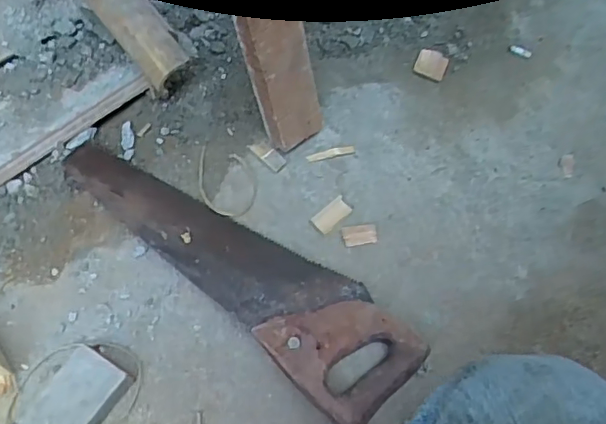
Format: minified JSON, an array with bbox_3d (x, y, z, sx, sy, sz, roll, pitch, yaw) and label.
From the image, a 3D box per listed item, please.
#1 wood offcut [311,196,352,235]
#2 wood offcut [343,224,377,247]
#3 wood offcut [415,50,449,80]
[{"bbox_3d":[0.034,0.003,0.653,0.048,0.008,0.026,-41,76,-16],"label":"wood offcut"},{"bbox_3d":[0.066,0.026,0.650,0.039,0.006,0.024,-6,69,-5],"label":"wood offcut"},{"bbox_3d":[0.176,-0.202,0.771,0.039,0.009,0.040,21,69,6],"label":"wood offcut"}]

